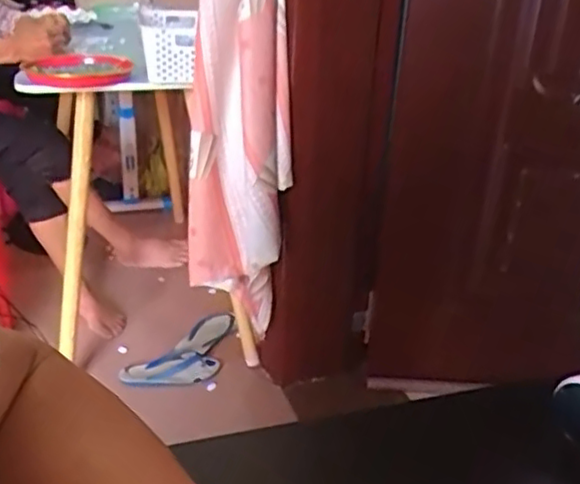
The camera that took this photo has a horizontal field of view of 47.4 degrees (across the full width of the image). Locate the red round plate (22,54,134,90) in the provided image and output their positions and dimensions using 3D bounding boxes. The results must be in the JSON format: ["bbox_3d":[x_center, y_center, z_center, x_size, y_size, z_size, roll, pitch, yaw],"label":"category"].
[{"bbox_3d":[-0.447,-0.369,1.392,0.205,0.039,0.222,-5,29,-16],"label":"red round plate"}]

